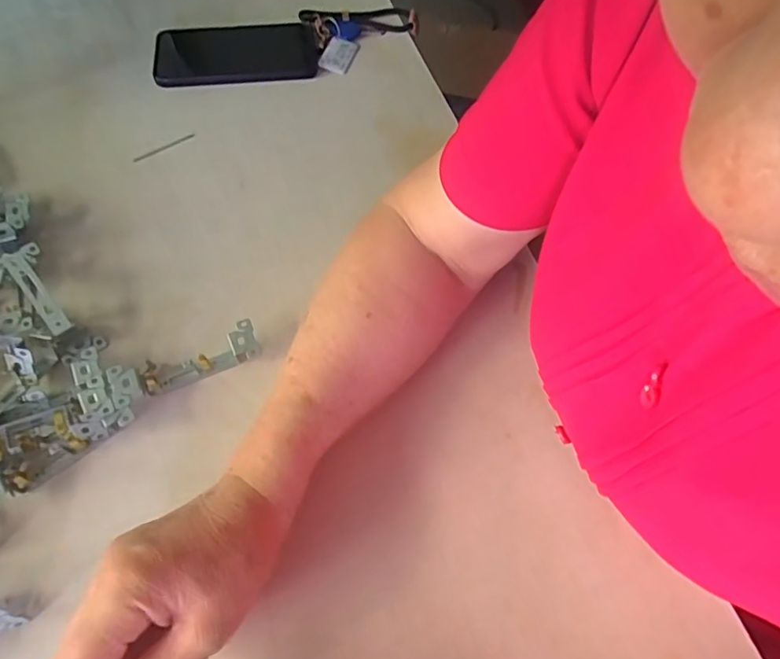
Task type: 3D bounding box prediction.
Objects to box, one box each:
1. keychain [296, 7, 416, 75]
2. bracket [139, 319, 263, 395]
[{"bbox_3d":[-0.028,-0.329,0.576,0.119,0.020,0.087,-17,65,-10],"label":"keychain"},{"bbox_3d":[-0.142,0.021,0.396,0.085,0.023,0.026,-17,65,-10],"label":"bracket"}]

